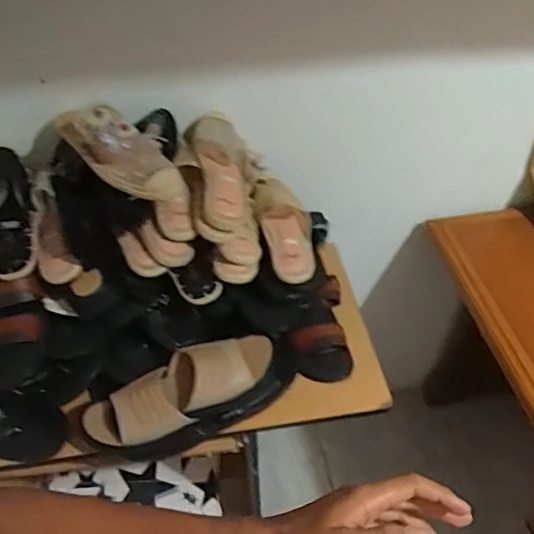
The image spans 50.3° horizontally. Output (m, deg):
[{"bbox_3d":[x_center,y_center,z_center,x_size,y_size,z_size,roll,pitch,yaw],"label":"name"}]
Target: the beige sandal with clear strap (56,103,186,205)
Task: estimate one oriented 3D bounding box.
[{"bbox_3d":[-0.215,-0.169,0.816,0.213,0.079,0.076,35,54,7],"label":"beige sandal with clear strap"}]

